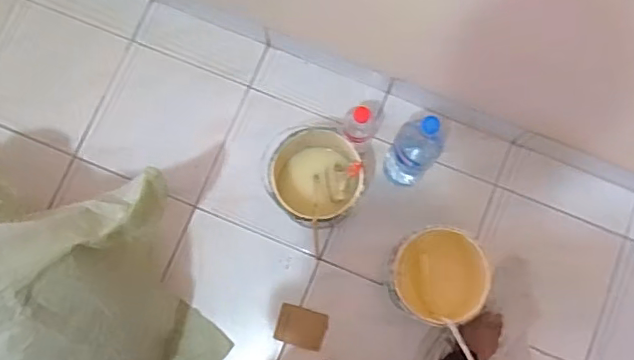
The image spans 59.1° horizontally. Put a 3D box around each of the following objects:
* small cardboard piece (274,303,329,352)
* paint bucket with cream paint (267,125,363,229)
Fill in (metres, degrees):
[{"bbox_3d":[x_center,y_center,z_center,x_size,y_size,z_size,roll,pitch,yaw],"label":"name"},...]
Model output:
[{"bbox_3d":[-0.034,0.319,1.210,0.105,0.007,0.080,15,81,3],"label":"small cardboard piece"},{"bbox_3d":[-0.003,0.002,1.140,0.179,0.165,0.182,0,81,0],"label":"paint bucket with cream paint"}]

